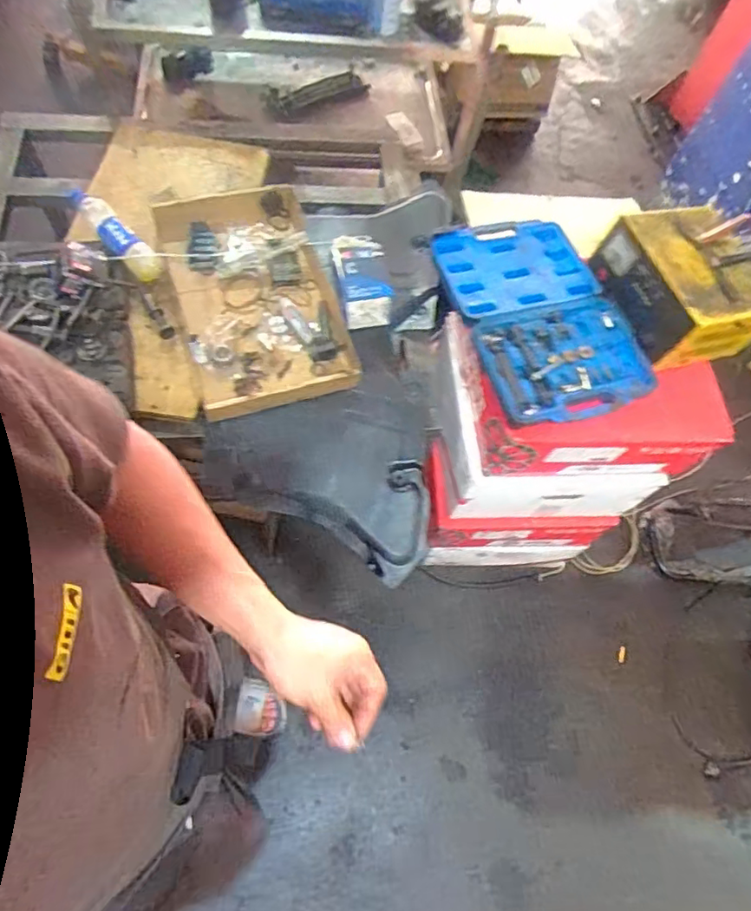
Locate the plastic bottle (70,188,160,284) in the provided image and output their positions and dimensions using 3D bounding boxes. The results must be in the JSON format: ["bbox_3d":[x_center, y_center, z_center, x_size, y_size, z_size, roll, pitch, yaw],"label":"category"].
[{"bbox_3d":[-0.557,-0.463,1.222,0.071,0.075,0.270,-38,75,-20],"label":"plastic bottle"}]

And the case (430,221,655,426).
[{"bbox_3d":[0.305,-0.264,1.057,0.278,0.036,0.442,-15,68,-13],"label":"case"}]

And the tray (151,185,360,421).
[{"bbox_3d":[-0.263,-0.345,1.212,0.309,0.074,0.566,-16,69,-13],"label":"tray"}]

